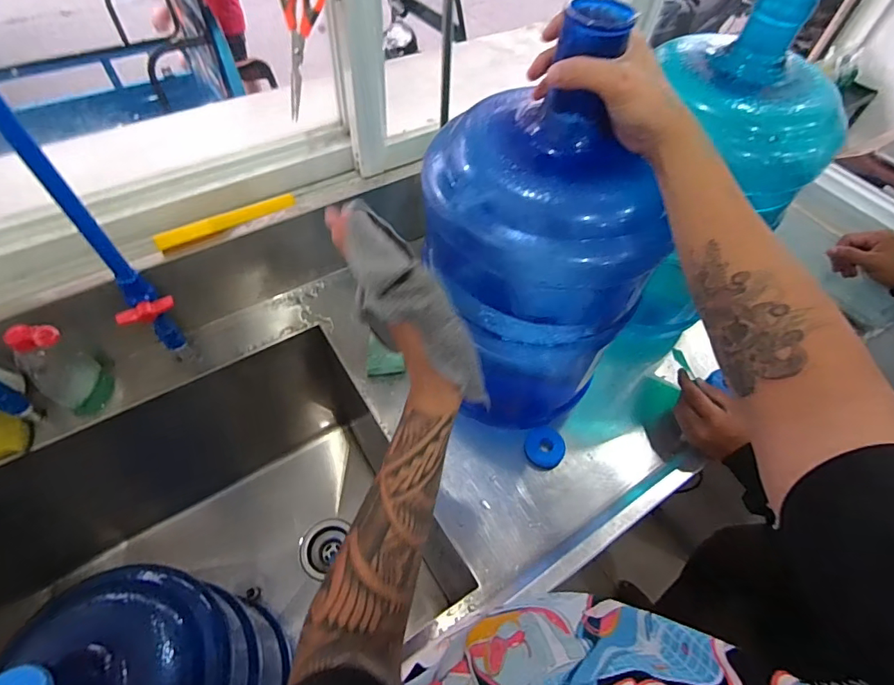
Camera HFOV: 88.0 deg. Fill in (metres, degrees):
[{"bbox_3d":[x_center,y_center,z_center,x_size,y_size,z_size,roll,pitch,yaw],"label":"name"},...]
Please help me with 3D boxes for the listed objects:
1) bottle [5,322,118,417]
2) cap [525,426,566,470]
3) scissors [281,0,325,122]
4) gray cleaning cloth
[{"bbox_3d":[-0.512,0.037,0.620,0.045,0.169,0.070,33,60,17],"label":"bottle"},{"bbox_3d":[0.141,0.151,0.665,0.055,0.019,0.057,2,56,-3],"label":"cap"},{"bbox_3d":[-0.192,-0.398,0.593,0.085,0.199,0.017,26,36,13],"label":"scissors"},{"bbox_3d":[-0.022,-0.024,0.330,0.063,0.036,0.166,-40,96,-26],"label":"gray cleaning cloth"}]

